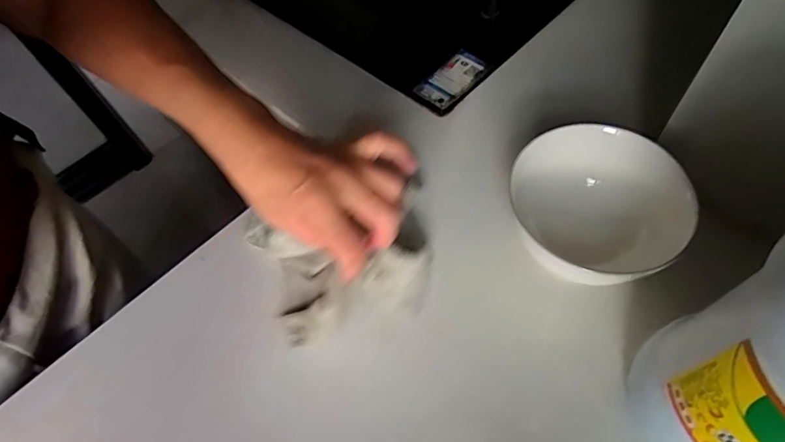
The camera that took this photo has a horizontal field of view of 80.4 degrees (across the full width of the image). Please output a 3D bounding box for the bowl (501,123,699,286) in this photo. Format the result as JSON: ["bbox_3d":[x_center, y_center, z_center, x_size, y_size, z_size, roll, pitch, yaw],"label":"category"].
[{"bbox_3d":[0.150,-0.010,0.353,0.127,0.051,0.135,-2,58,4],"label":"bowl"}]

